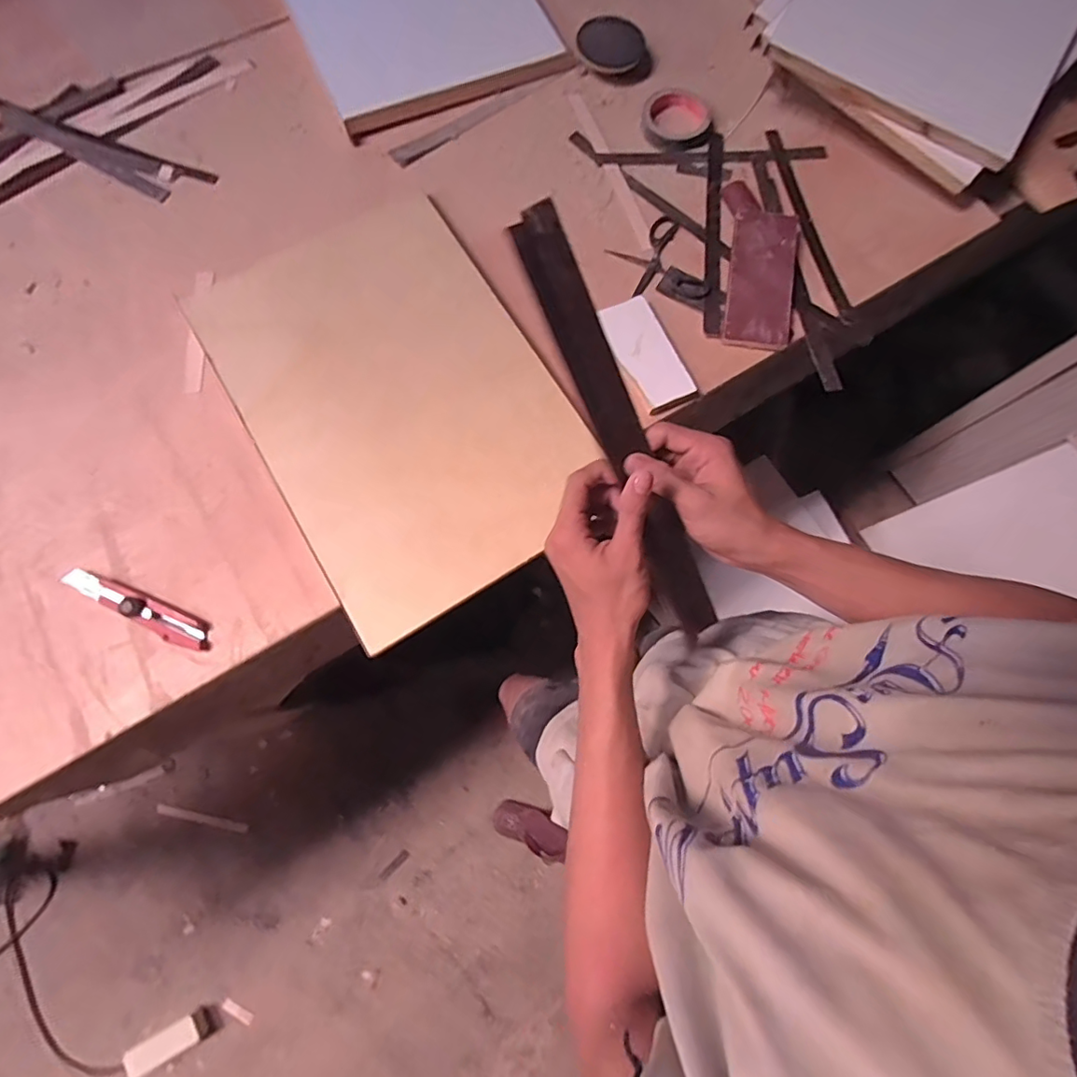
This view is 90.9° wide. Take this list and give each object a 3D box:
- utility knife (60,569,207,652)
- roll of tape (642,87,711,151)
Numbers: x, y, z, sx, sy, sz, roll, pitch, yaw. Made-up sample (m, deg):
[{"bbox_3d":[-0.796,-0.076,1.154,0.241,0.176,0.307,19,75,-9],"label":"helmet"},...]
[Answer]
[{"bbox_3d":[-0.431,0.072,0.564,0.173,0.018,0.029,25,76,4],"label":"utility knife"},{"bbox_3d":[0.195,-0.589,0.741,0.097,0.022,0.106,0,76,-2],"label":"roll of tape"}]

